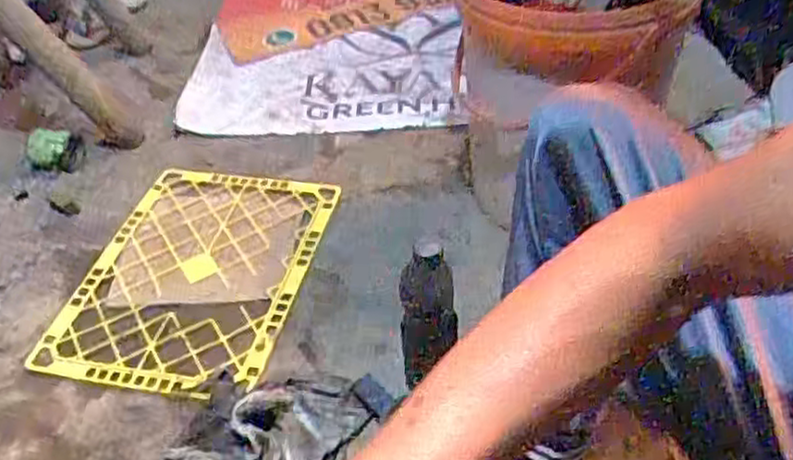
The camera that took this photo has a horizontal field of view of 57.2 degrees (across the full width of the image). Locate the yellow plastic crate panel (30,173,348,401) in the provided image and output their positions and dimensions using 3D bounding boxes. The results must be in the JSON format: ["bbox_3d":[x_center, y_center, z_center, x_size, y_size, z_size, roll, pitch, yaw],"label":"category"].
[{"bbox_3d":[-0.301,0.054,1.103,0.330,0.021,0.424,6,43,12],"label":"yellow plastic crate panel"}]

